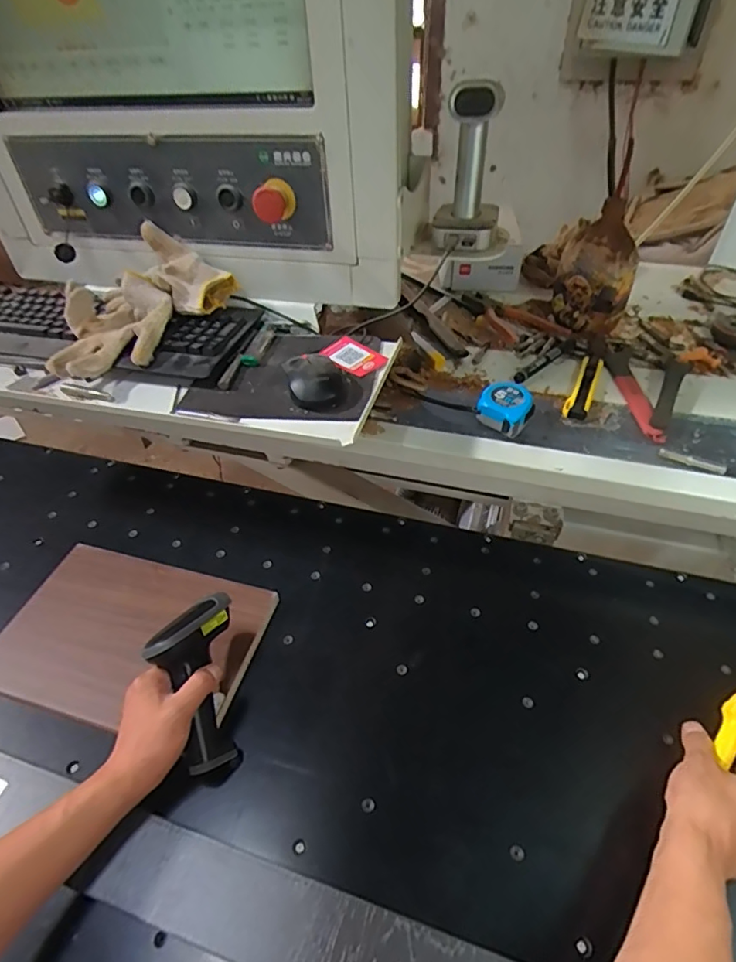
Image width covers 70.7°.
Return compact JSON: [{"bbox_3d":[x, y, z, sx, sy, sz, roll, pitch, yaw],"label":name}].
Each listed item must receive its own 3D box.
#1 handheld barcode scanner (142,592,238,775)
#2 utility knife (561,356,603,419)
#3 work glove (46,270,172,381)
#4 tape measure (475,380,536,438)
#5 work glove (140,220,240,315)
[{"bbox_3d":[-0.175,0.204,0.529,0.076,0.062,0.159,-9,84,-8],"label":"handheld barcode scanner"},{"bbox_3d":[0.309,-0.136,0.736,0.033,0.017,0.146,20,49,20],"label":"utility knife"},{"bbox_3d":[-0.330,-0.210,0.666,0.154,0.065,0.177,-15,46,-12],"label":"work glove"},{"bbox_3d":[0.182,-0.094,0.687,0.063,0.046,0.066,-35,54,-29],"label":"tape measure"},{"bbox_3d":[-0.248,-0.284,0.701,0.147,0.056,0.084,44,58,13],"label":"work glove"}]

